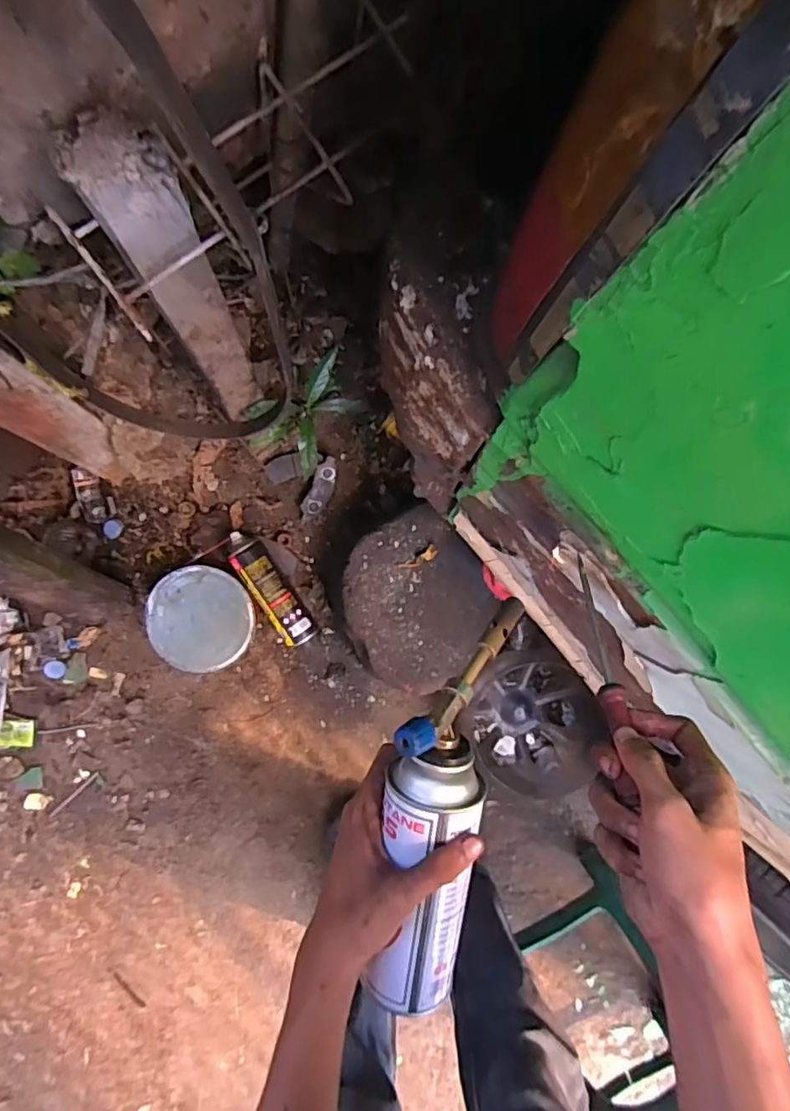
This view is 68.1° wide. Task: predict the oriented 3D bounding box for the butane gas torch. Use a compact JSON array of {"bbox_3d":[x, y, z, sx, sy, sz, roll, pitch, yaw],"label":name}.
[{"bbox_3d":[0.031,0.170,0.387,0.077,0.089,0.273,9,92,-3],"label":"butane gas torch"}]

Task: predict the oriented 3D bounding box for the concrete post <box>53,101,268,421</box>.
[{"bbox_3d":[-0.176,-0.208,0.532,0.051,0.410,0.047,4,84,-4],"label":"concrete post"}]

